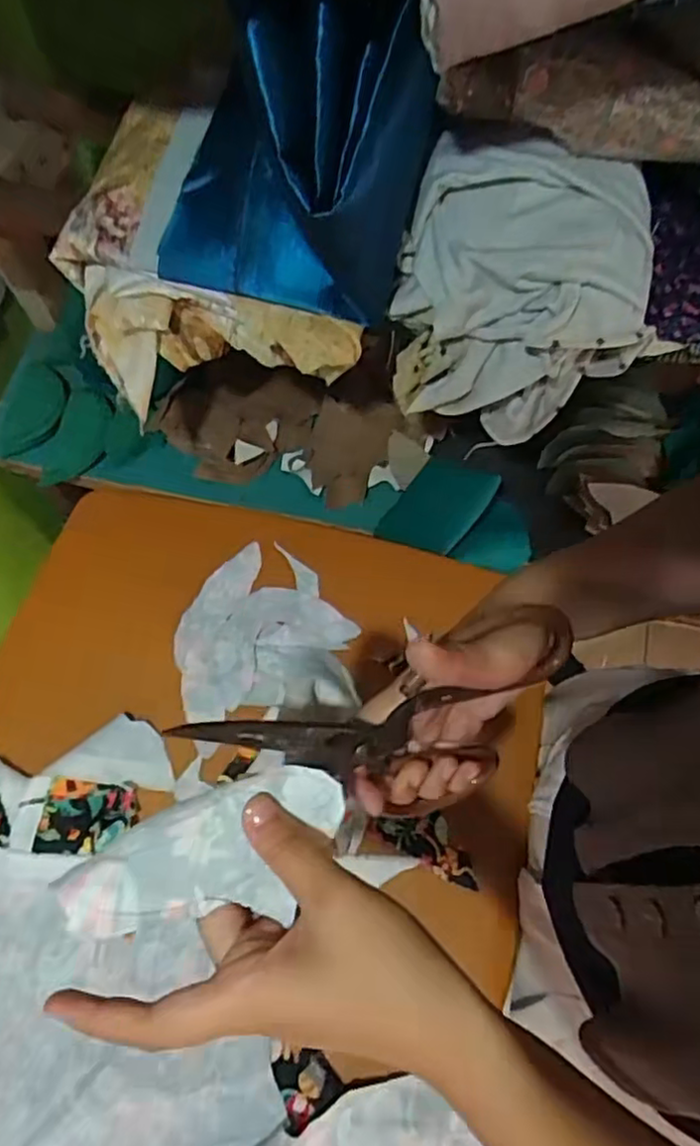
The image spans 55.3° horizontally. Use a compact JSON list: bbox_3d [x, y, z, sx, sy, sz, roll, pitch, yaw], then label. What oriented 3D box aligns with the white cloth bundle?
[{"bbox_3d":[0.137,-0.212,0.522,0.195,0.164,0.129,11,68,5],"label":"white cloth bundle"}]

